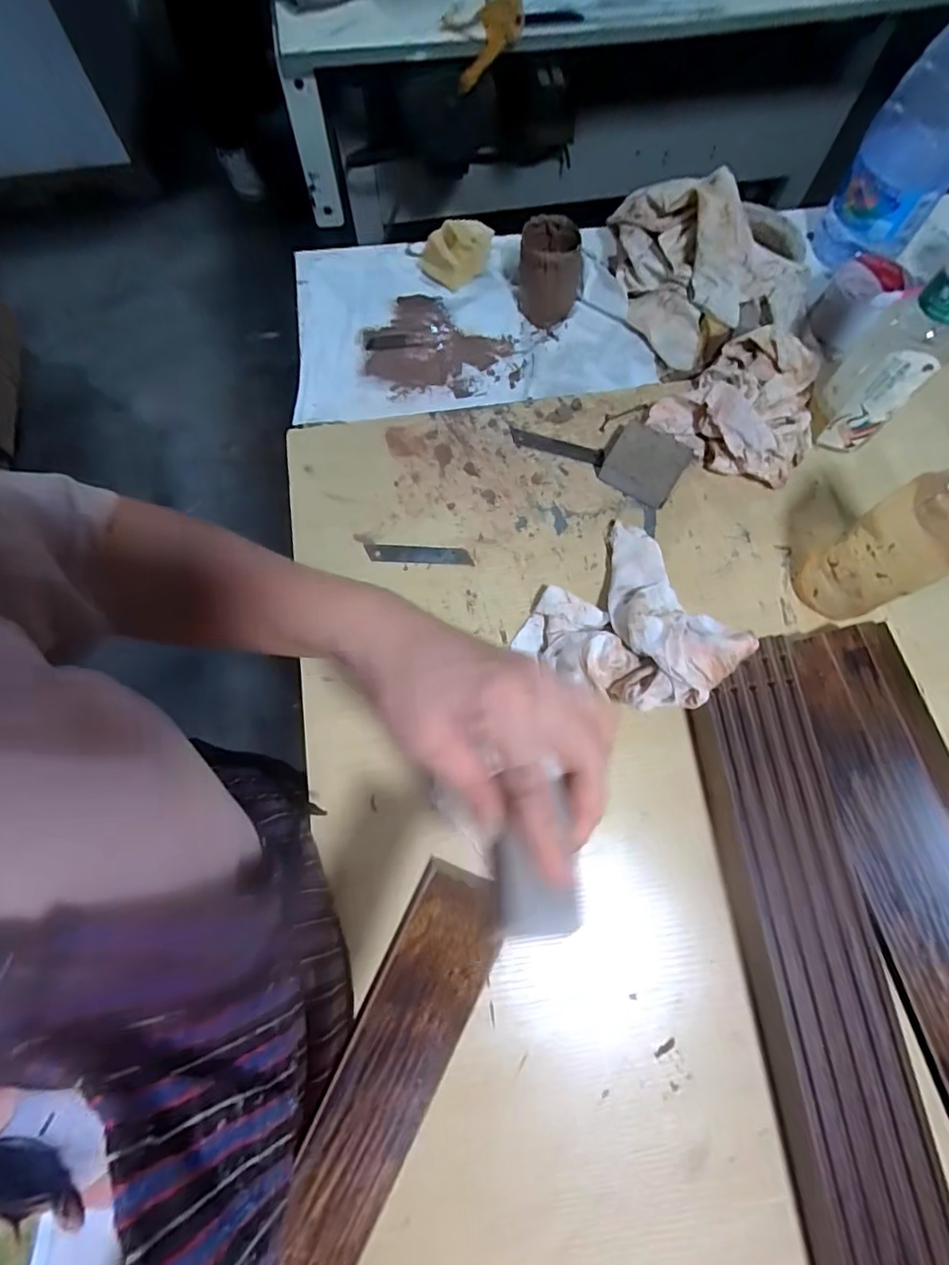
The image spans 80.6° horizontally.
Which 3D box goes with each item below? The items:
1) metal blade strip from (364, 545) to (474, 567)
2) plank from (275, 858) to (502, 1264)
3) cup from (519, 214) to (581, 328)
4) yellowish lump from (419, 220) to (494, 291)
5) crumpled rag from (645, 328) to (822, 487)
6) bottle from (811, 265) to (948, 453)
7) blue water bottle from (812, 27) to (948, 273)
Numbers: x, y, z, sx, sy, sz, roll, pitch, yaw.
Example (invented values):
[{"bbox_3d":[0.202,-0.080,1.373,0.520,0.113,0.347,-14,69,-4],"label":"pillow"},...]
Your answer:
[{"bbox_3d":[-0.052,-0.072,0.520,0.098,0.004,0.018,2,72,0],"label":"metal blade strip"},{"bbox_3d":[-0.047,0.217,0.247,0.045,0.005,0.230,25,85,-5],"label":"plank"},{"bbox_3d":[0.080,-0.388,0.603,0.064,0.080,0.064,0,72,0],"label":"cup"},{"bbox_3d":[-0.020,-0.436,0.635,0.061,0.040,0.085,38,75,11],"label":"yellowish lump"},{"bbox_3d":[0.279,-0.229,0.550,0.136,0.051,0.159,42,76,12],"label":"crumpled rag"},{"bbox_3d":[0.358,-0.239,0.474,0.070,0.206,0.055,41,76,12],"label":"bottle"},{"bbox_3d":[0.445,-0.488,0.562,0.094,0.245,0.081,31,74,9],"label":"blue water bottle"}]

